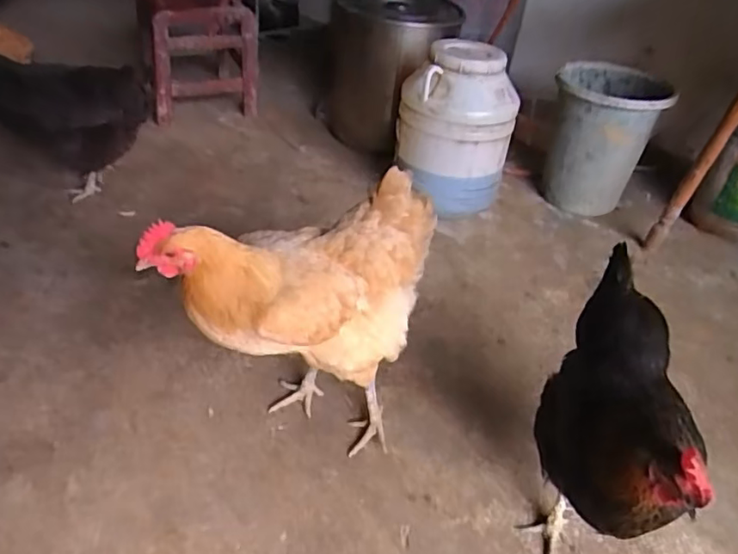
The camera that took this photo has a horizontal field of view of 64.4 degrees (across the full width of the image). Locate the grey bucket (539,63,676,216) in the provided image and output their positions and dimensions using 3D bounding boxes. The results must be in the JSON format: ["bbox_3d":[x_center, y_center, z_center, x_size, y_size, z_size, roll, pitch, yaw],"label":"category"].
[{"bbox_3d":[0.549,-0.330,1.431,0.221,0.312,0.248,16,38,13],"label":"grey bucket"}]

